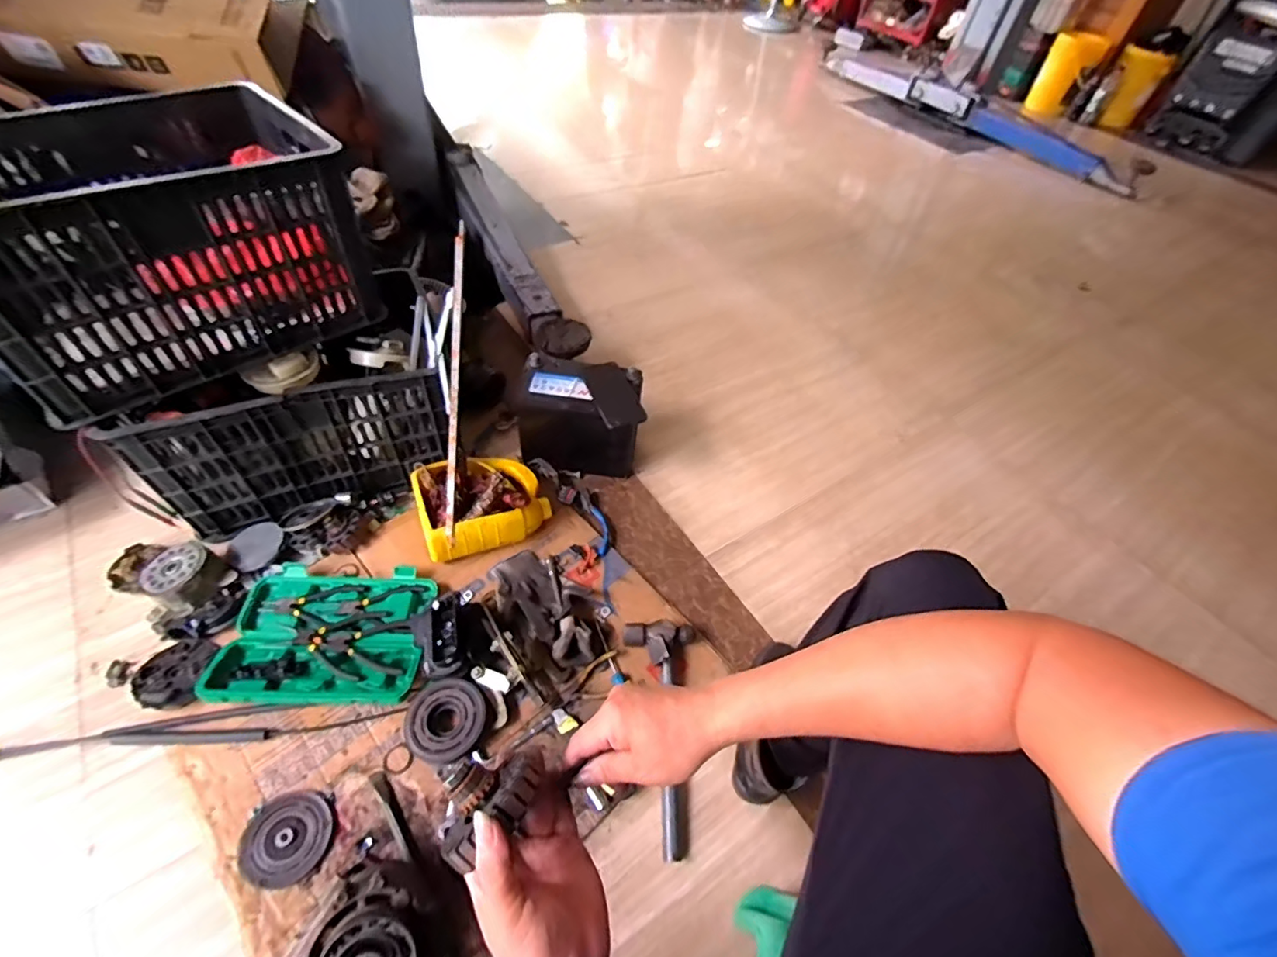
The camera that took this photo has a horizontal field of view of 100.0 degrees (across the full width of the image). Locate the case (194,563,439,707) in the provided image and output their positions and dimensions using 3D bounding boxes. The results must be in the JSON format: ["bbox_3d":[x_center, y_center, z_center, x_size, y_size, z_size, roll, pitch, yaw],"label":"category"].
[{"bbox_3d":[-0.480,0.234,0.831,0.298,0.035,0.216,6,51,-3],"label":"case"}]

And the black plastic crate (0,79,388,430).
[{"bbox_3d":[-0.746,-0.377,0.839,0.489,0.284,0.379,-32,61,-28],"label":"black plastic crate"}]

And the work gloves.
[{"bbox_3d":[-0.152,0.206,0.889,0.140,0.051,0.241,-31,61,-28],"label":"work gloves"}]

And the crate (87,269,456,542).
[{"bbox_3d":[-0.594,-0.141,0.983,0.456,0.266,0.314,-12,53,-17],"label":"crate"}]

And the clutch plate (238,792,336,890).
[{"bbox_3d":[-0.450,0.455,0.682,0.115,0.022,0.101,12,51,2],"label":"clutch plate"}]

